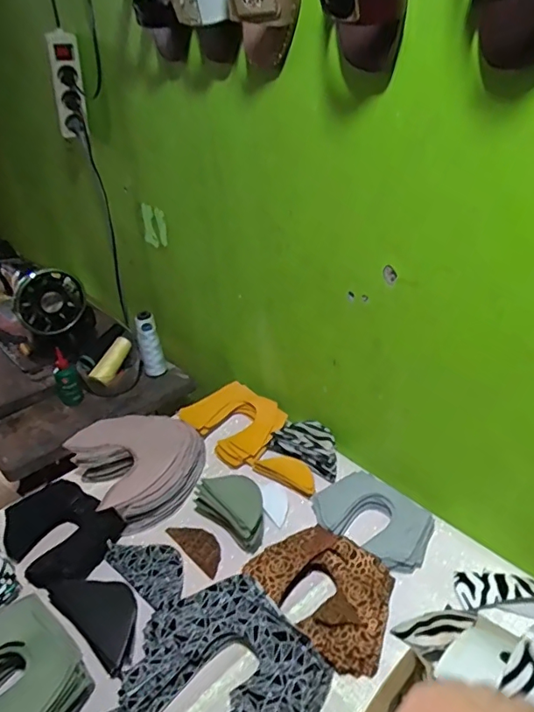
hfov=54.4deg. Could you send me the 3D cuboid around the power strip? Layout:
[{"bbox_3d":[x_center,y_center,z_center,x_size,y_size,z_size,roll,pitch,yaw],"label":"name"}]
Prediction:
[{"bbox_3d":[-0.375,-0.500,0.981,0.052,0.200,0.050,-21,57,-25],"label":"power strip"}]

